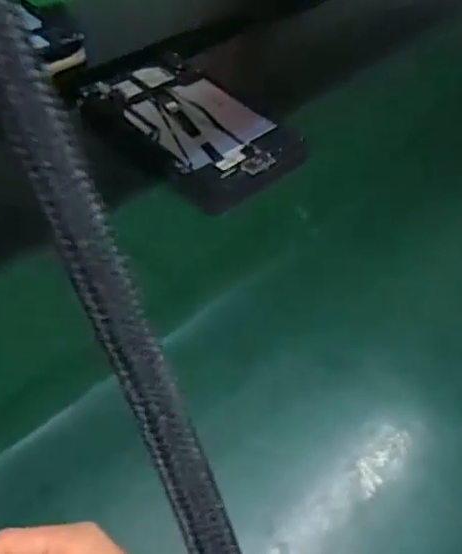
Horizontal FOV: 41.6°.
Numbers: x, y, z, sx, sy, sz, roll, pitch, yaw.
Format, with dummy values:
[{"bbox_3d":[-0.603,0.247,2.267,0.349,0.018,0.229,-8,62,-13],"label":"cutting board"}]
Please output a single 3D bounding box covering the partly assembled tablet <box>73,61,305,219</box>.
[{"bbox_3d":[-0.046,-0.177,0.710,0.244,0.015,0.157,38,59,23],"label":"partly assembled tablet"}]

